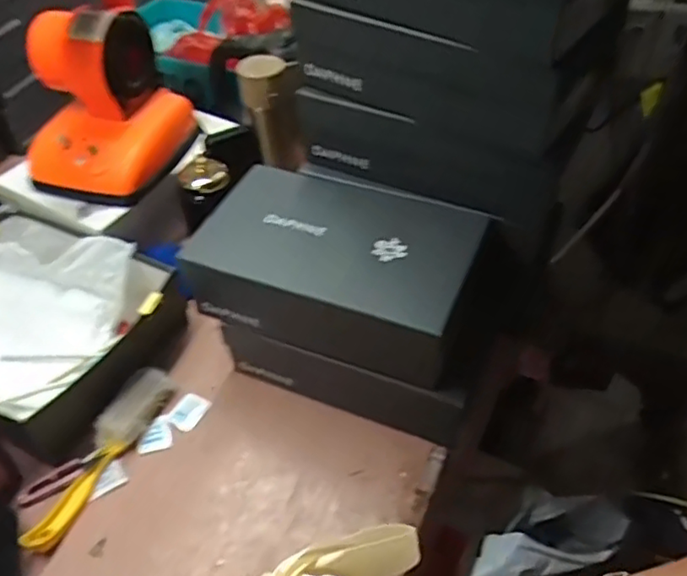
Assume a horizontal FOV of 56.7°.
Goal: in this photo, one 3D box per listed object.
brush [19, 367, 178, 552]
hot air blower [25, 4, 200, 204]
[{"bbox_3d":[-0.278,0.181,0.717,0.052,0.050,0.230,21,51,21],"label":"brush"},{"bbox_3d":[-0.337,-0.254,0.876,0.181,0.206,0.197,11,48,13],"label":"hot air blower"}]

